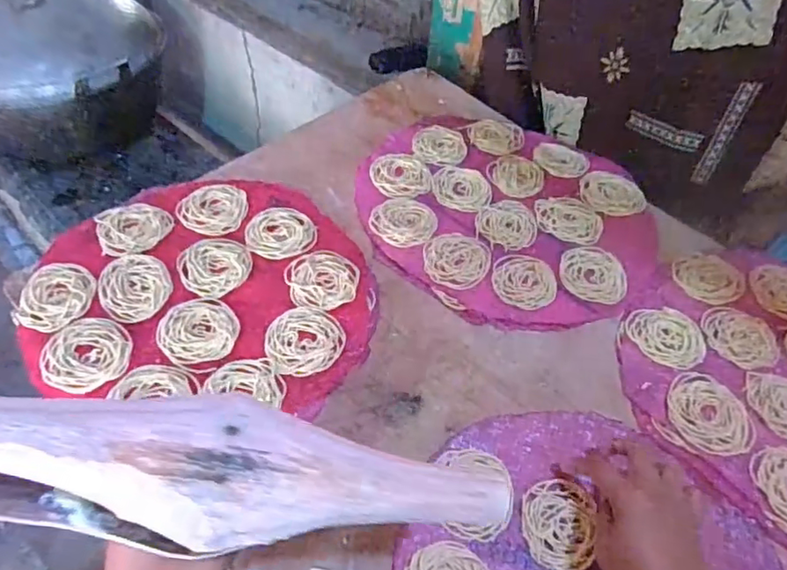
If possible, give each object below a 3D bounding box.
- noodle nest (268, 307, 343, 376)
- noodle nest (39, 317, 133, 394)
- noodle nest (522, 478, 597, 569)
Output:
[{"bbox_3d":[-0.087,0.054,0.566,0.074,0.006,0.075,2,53,-3],"label":"noodle nest"},{"bbox_3d":[-0.289,0.064,0.535,0.075,0.008,0.075,2,53,-3],"label":"noodle nest"},{"bbox_3d":[0.140,0.203,0.485,0.056,0.004,0.072,11,53,4],"label":"noodle nest"}]

